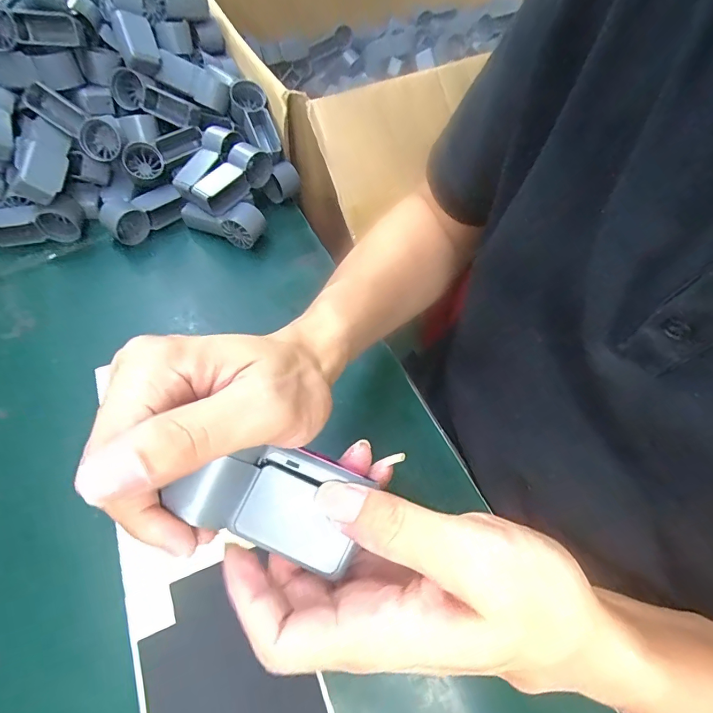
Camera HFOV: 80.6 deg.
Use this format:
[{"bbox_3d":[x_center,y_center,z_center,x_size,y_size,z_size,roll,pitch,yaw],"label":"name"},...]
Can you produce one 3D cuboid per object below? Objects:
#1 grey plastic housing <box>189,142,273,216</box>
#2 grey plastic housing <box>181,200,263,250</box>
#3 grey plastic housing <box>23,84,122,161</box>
[{"bbox_3d":[-0.136,-0.195,0.462,0.038,0.033,0.097,35,63,17],"label":"grey plastic housing"},{"bbox_3d":[-0.148,-0.155,0.467,0.088,0.033,0.037,21,60,10],"label":"grey plastic housing"},{"bbox_3d":[-0.304,-0.249,0.453,0.098,0.036,0.038,32,57,-17],"label":"grey plastic housing"}]

